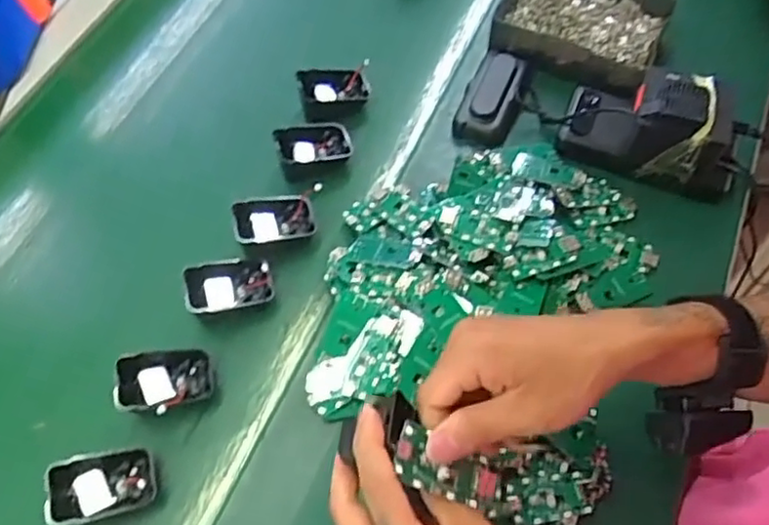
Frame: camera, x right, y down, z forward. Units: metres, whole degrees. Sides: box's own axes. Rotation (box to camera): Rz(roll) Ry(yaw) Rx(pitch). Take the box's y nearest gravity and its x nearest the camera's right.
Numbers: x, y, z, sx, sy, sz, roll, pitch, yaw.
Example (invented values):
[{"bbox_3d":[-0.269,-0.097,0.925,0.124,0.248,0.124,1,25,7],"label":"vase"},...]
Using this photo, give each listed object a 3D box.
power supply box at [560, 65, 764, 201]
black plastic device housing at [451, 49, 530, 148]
[{"bbox_3d":[0.241,-0.124,0.587,0.153,0.078,0.075,20,66,12],"label":"power supply box"},{"bbox_3d":[0.104,-0.159,0.633,0.053,0.035,0.102,18,66,11],"label":"black plastic device housing"}]

